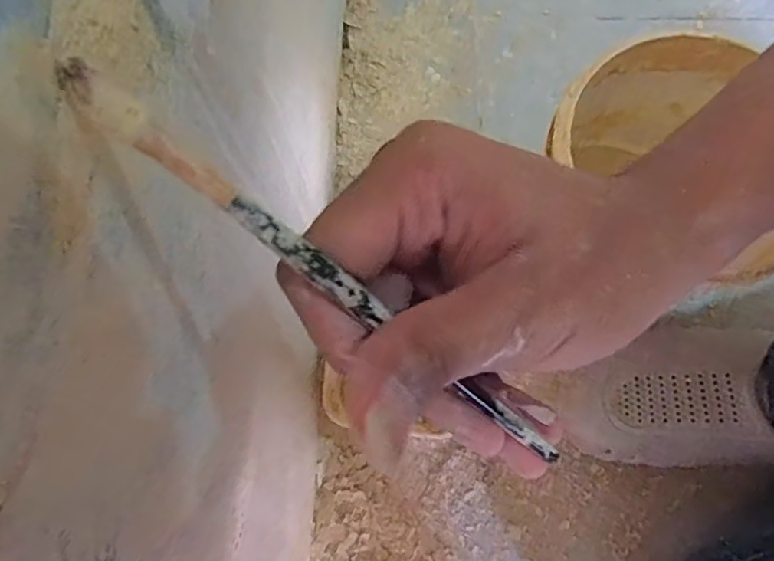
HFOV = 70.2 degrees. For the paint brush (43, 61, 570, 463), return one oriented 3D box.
[{"bbox_3d":[-0.009,0.004,0.132,0.148,0.004,0.008,39,80,-19],"label":"paint brush"}]

